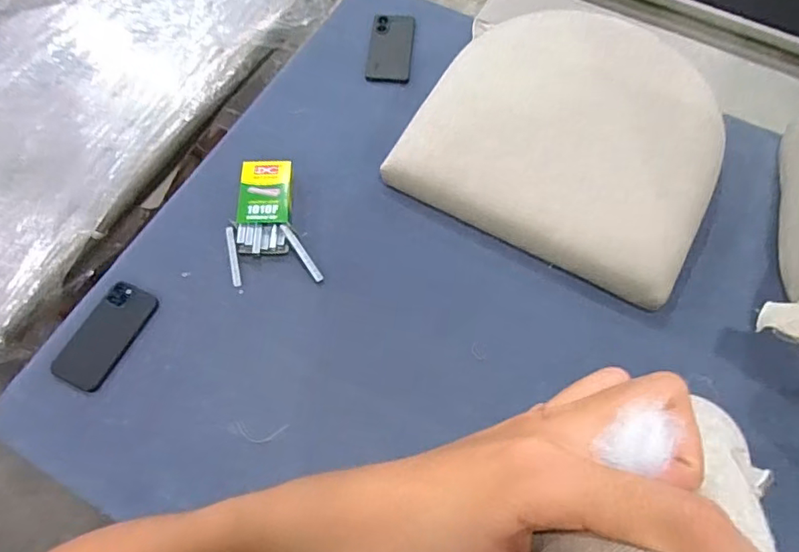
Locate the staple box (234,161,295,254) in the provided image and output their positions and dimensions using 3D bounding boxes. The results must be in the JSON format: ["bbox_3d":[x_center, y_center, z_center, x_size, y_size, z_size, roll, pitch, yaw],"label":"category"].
[{"bbox_3d":[-0.203,-0.107,0.794,0.077,0.038,0.150,1,66,0],"label":"staple box"}]

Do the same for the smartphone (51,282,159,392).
[{"bbox_3d":[-0.397,0.080,0.719,0.070,0.015,0.146,26,68,11],"label":"smartphone"}]

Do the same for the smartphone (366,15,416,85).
[{"bbox_3d":[-0.014,-0.413,0.958,0.078,0.013,0.155,5,66,2],"label":"smartphone"}]

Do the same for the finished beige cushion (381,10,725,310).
[{"bbox_3d":[0.274,-0.227,0.829,0.445,0.084,0.434,29,69,12],"label":"finished beige cushion"}]

